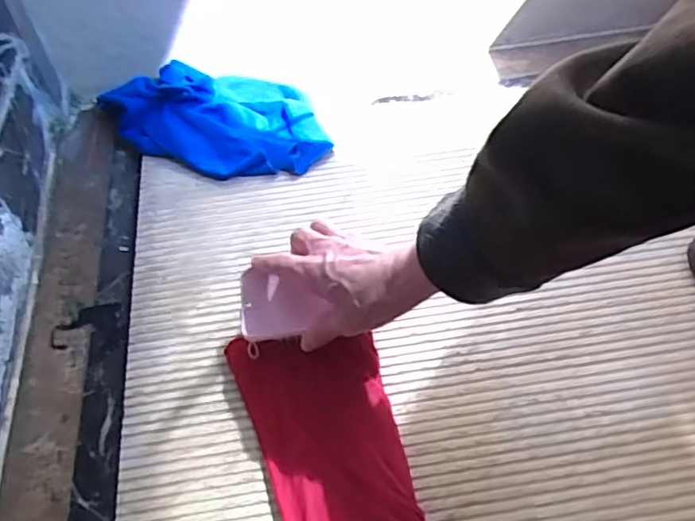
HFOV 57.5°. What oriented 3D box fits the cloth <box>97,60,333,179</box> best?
[{"bbox_3d":[-0.156,-0.172,0.732,0.283,0.044,0.149,9,53,9],"label":"cloth"}]

